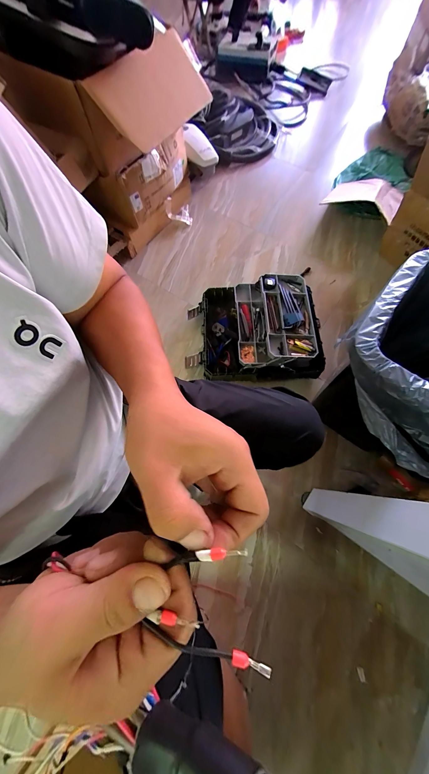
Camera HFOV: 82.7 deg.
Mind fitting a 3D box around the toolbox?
[{"bbox_3d":[0.162,-0.248,1.038,0.557,0.181,0.425,3,70,4],"label":"toolbox"}]

